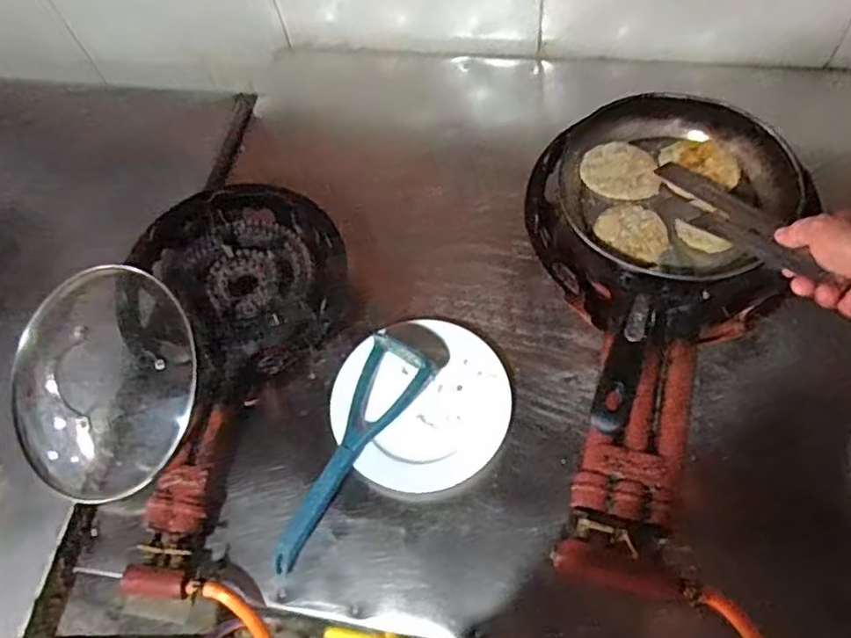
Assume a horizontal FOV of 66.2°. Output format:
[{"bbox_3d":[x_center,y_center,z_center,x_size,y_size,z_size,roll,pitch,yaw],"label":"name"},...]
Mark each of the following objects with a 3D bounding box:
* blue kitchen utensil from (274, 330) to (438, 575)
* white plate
[{"bbox_3d":[-0.070,0.135,0.693,0.080,0.055,0.286,19,66,15],"label":"blue kitchen utensil"},{"bbox_3d":[-0.004,0.099,0.747,0.193,0.036,0.188,-2,62,4],"label":"white plate"}]

